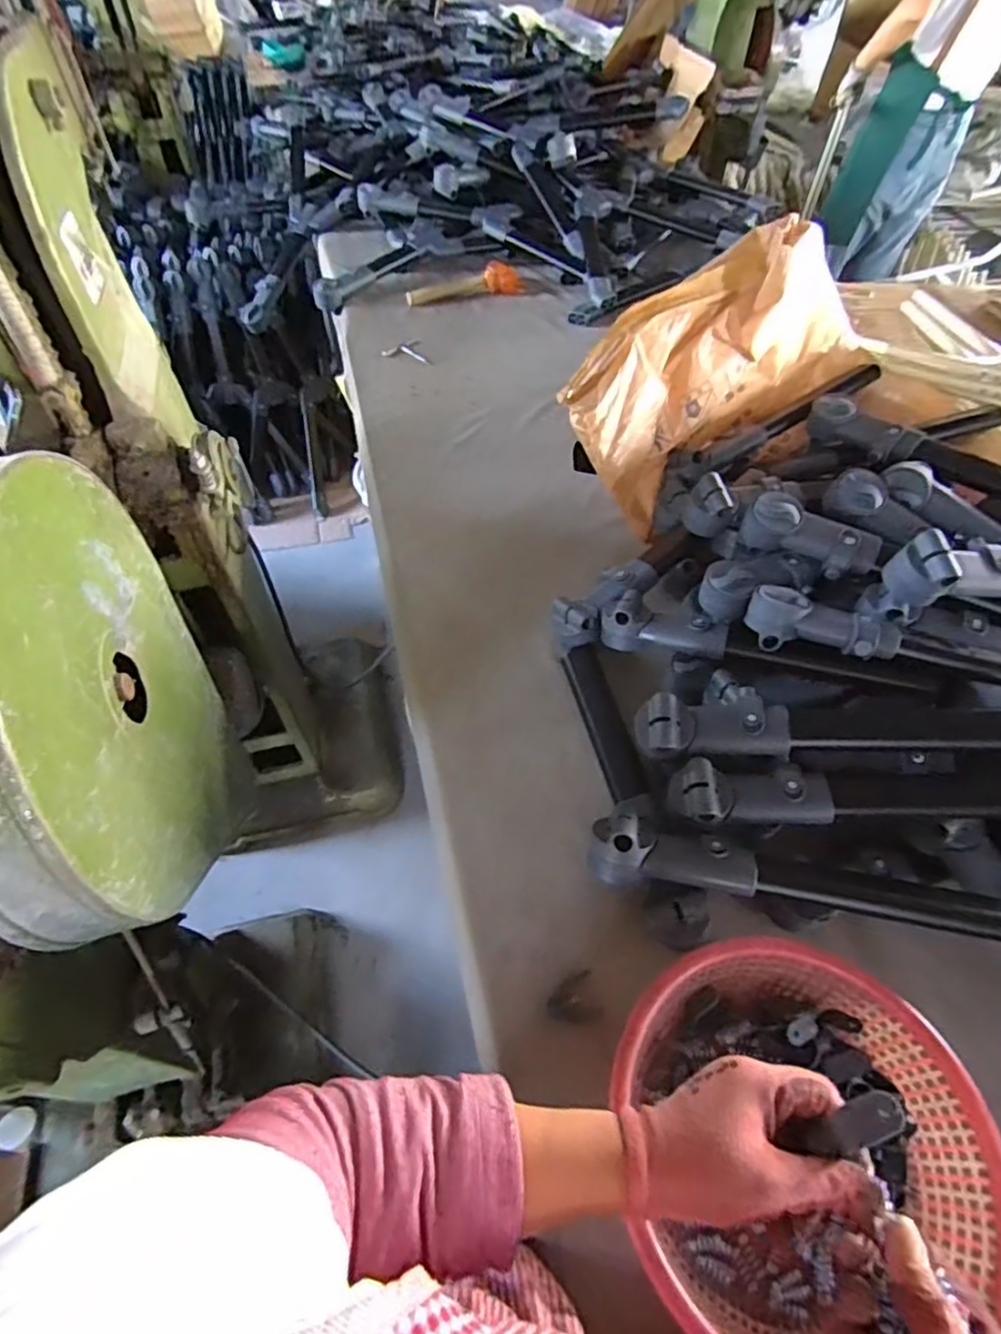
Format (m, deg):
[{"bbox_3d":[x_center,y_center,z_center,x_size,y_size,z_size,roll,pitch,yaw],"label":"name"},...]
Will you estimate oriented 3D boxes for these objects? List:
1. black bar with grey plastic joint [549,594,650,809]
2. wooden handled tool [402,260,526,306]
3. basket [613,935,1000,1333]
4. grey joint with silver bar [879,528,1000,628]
[{"bbox_3d":[0.124,0.036,0.821,0.059,0.050,0.302,-6,53,-6],"label":"black bar with grey plastic joint"},{"bbox_3d":[-0.091,-0.961,1.602,0.301,0.043,0.105,-14,54,-12],"label":"wooden handled tool"},{"bbox_3d":[0.241,0.389,0.539,0.289,0.088,0.272,-11,54,-9],"label":"basket"},{"bbox_3d":[0.646,-0.115,0.753,0.394,0.090,0.069,-5,53,-5],"label":"grey joint with silver bar"}]

